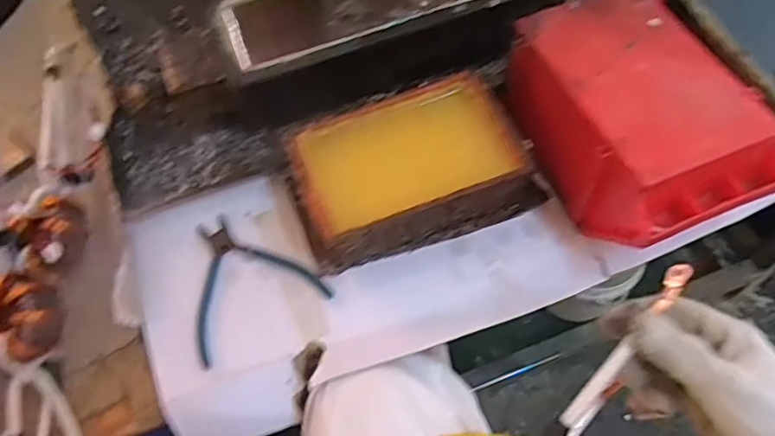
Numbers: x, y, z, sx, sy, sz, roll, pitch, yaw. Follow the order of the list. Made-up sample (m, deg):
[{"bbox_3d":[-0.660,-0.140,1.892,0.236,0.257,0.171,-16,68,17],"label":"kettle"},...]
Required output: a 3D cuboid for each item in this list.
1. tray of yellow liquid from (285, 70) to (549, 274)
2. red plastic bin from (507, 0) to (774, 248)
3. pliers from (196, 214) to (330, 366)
[{"bbox_3d":[0.021,-0.048,0.567,0.225,0.061,0.139,-18,60,-6],"label":"tray of yellow liquid"},{"bbox_3d":[0.217,-0.086,0.538,0.162,0.100,0.235,-24,61,-10],"label":"red plastic bin"},{"bbox_3d":[-0.139,0.052,0.553,0.122,0.008,0.134,-29,62,-13],"label":"pliers"}]

